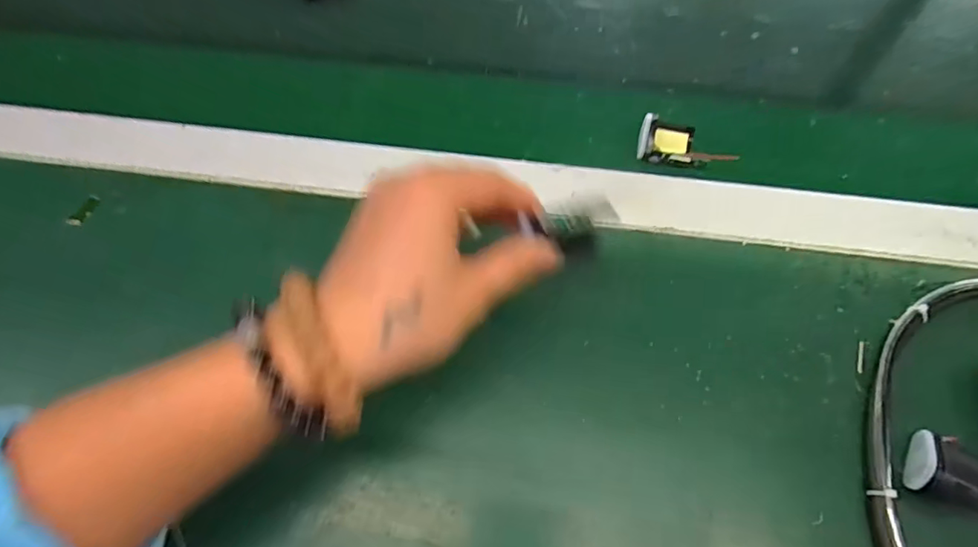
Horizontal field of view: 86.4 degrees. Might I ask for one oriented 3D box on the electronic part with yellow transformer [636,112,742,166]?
[{"bbox_3d":[0.153,-0.104,0.405,0.071,0.019,0.042,10,65,3],"label":"electronic part with yellow transformer"}]

